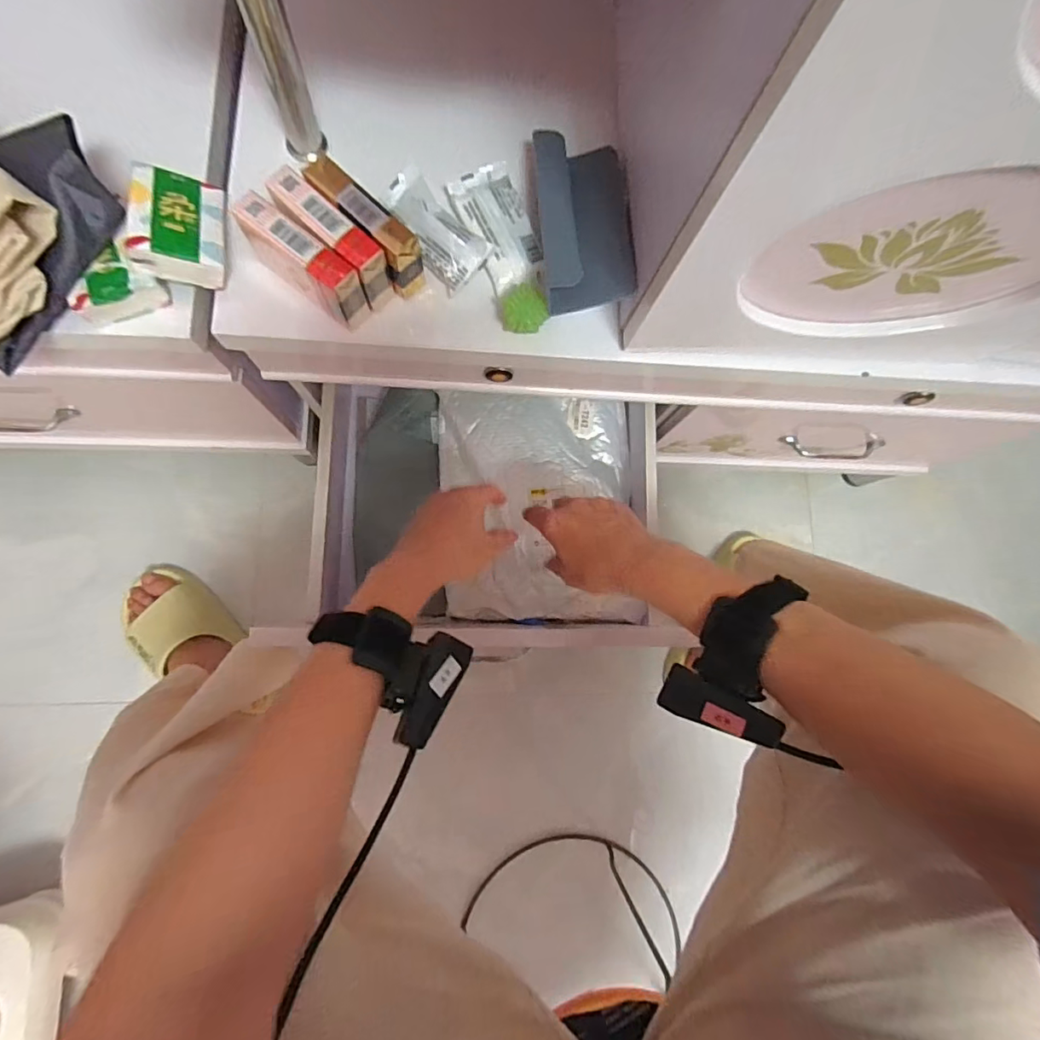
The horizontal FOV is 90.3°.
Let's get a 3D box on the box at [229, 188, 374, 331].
[{"bbox_3d":[-0.145,-0.173,0.352,0.080,0.053,0.027,41,81,2],"label":"box"}]

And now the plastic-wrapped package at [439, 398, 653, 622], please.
[{"bbox_3d":[0.020,-0.016,0.581,0.216,0.038,0.250,0,82,-4],"label":"plastic-wrapped package"}]

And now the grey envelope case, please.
[{"bbox_3d":[0.048,-0.223,0.373,0.066,0.027,0.136,-2,82,-5],"label":"grey envelope case"}]

